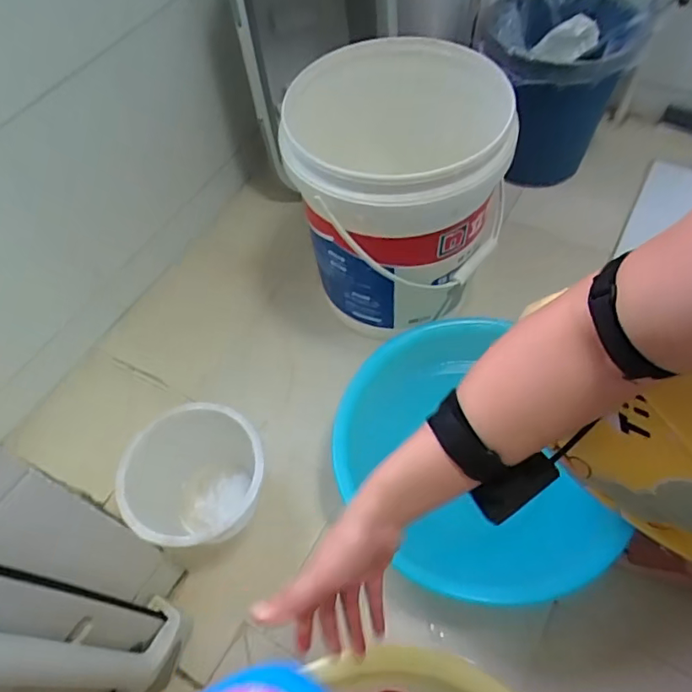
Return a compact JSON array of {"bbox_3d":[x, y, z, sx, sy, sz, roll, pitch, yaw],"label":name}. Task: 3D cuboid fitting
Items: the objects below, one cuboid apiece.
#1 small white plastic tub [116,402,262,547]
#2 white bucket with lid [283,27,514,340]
[{"bbox_3d":[-0.197,0.188,0.743,0.164,0.142,0.177,-2,57,3],"label":"small white plastic tub"},{"bbox_3d":[0.077,-0.240,0.828,0.292,0.327,0.338,1,58,5],"label":"white bucket with lid"}]

